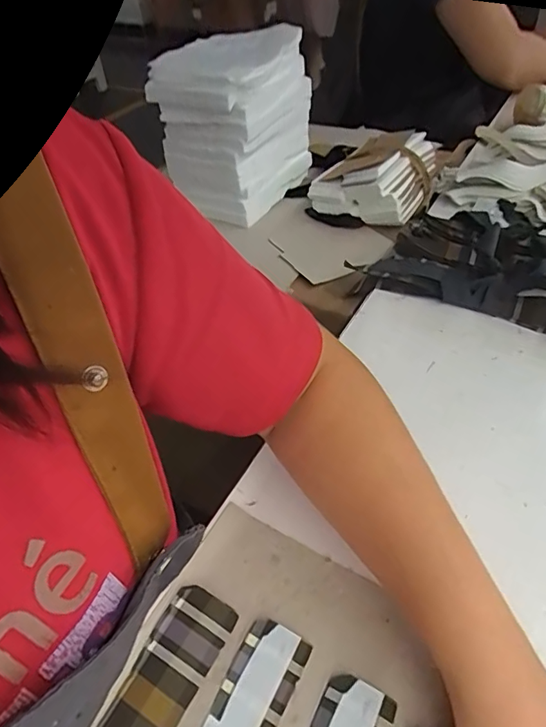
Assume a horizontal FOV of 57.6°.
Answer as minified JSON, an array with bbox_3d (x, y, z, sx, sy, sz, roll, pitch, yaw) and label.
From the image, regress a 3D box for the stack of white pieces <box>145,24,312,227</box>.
[{"bbox_3d":[-0.048,-0.330,0.697,0.144,0.195,0.181,17,48,21],"label":"stack of white pieces"}]

